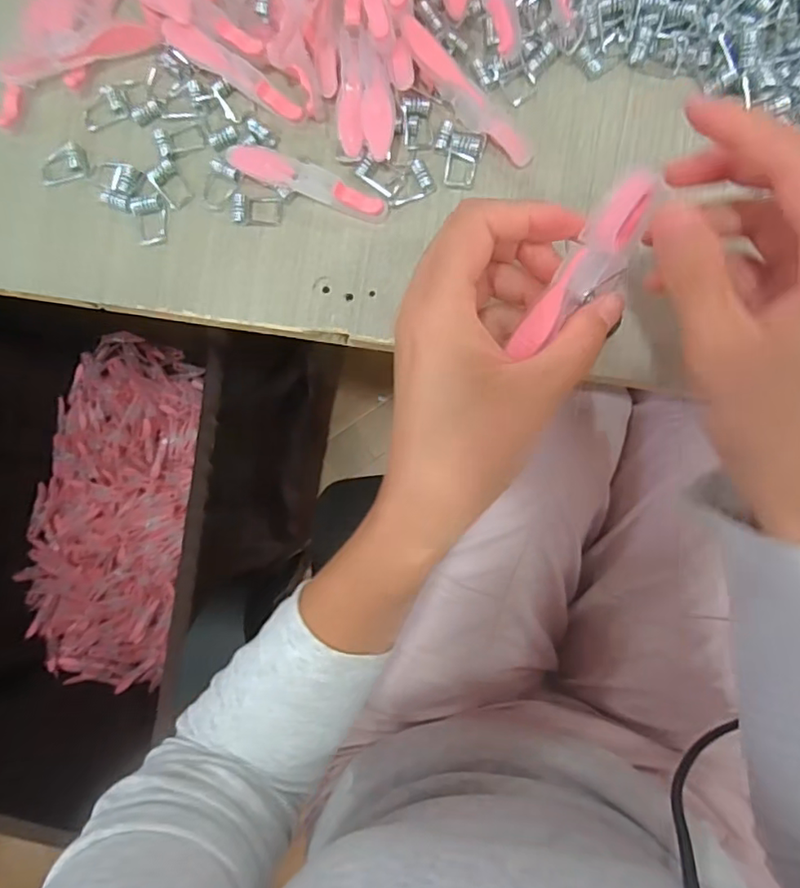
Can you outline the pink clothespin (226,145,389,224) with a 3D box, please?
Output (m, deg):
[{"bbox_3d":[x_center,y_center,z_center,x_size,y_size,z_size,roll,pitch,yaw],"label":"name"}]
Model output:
[{"bbox_3d":[-0.043,-0.122,0.264,0.079,0.005,0.013,21,90,6],"label":"pink clothespin"}]

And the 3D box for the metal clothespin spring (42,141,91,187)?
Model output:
[{"bbox_3d":[-0.167,-0.139,0.281,0.025,0.005,0.017,-13,86,5],"label":"metal clothespin spring"}]

